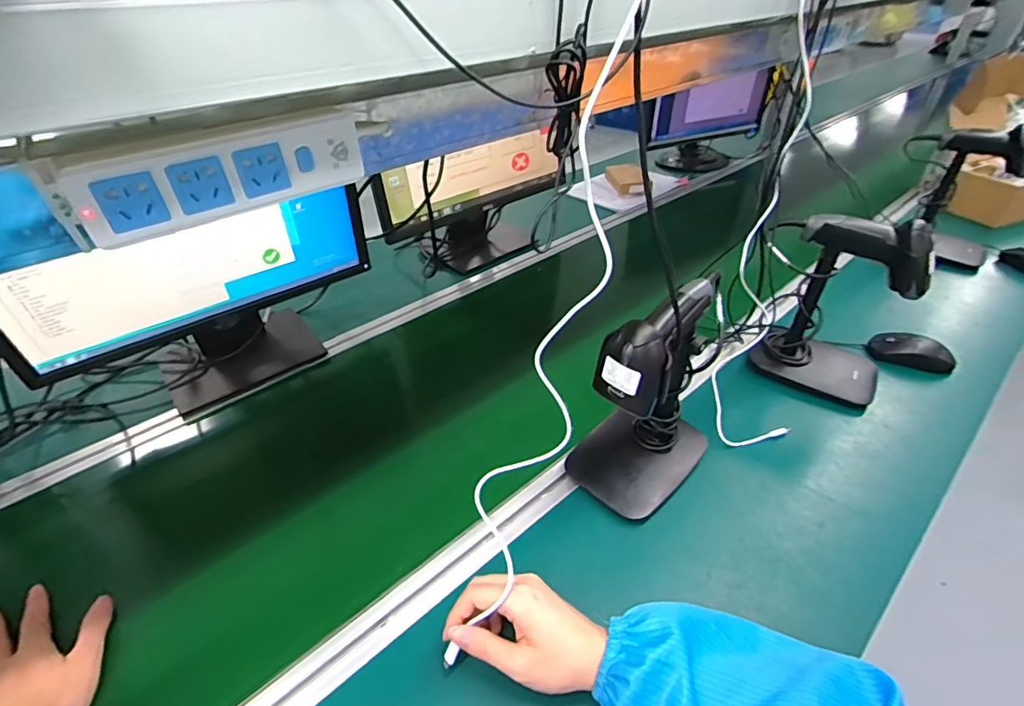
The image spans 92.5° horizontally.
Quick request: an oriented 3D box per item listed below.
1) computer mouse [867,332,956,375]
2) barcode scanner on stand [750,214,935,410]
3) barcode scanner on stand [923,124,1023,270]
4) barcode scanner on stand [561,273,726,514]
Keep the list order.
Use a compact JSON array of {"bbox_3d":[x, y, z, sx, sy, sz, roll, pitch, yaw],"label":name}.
[{"bbox_3d":[0.616,-0.003,0.755,0.101,0.030,0.060,14,41,19],"label":"computer mouse"},{"bbox_3d":[0.448,-0.067,0.665,0.158,0.229,0.124,23,45,27],"label":"barcode scanner on stand"},{"bbox_3d":[0.877,-0.310,0.952,0.166,0.234,0.118,29,47,32],"label":"barcode scanner on stand"},{"bbox_3d":[0.156,0.046,0.541,0.158,0.230,0.112,-30,47,-31],"label":"barcode scanner on stand"}]

